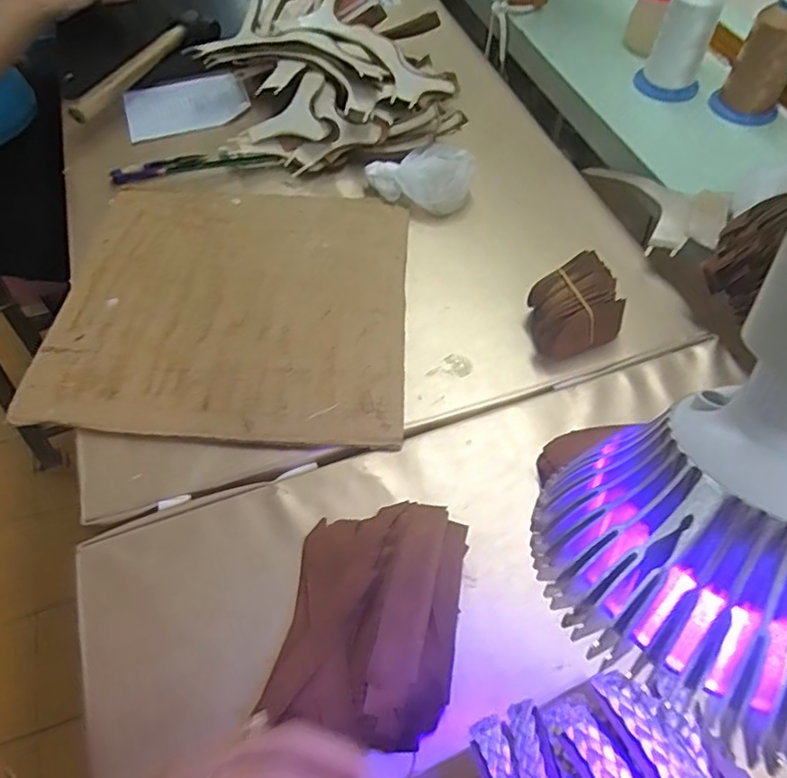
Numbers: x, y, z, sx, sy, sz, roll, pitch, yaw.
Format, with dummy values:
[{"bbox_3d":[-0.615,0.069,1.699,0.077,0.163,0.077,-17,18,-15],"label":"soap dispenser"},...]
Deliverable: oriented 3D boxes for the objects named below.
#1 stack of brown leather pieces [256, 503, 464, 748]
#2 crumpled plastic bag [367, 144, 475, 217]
[{"bbox_3d":[-0.012,0.137,0.373,0.102,0.034,0.139,7,59,9],"label":"stack of brown leather pieces"},{"bbox_3d":[0.028,-0.223,0.618,0.106,0.040,0.073,19,58,12],"label":"crumpled plastic bag"}]

